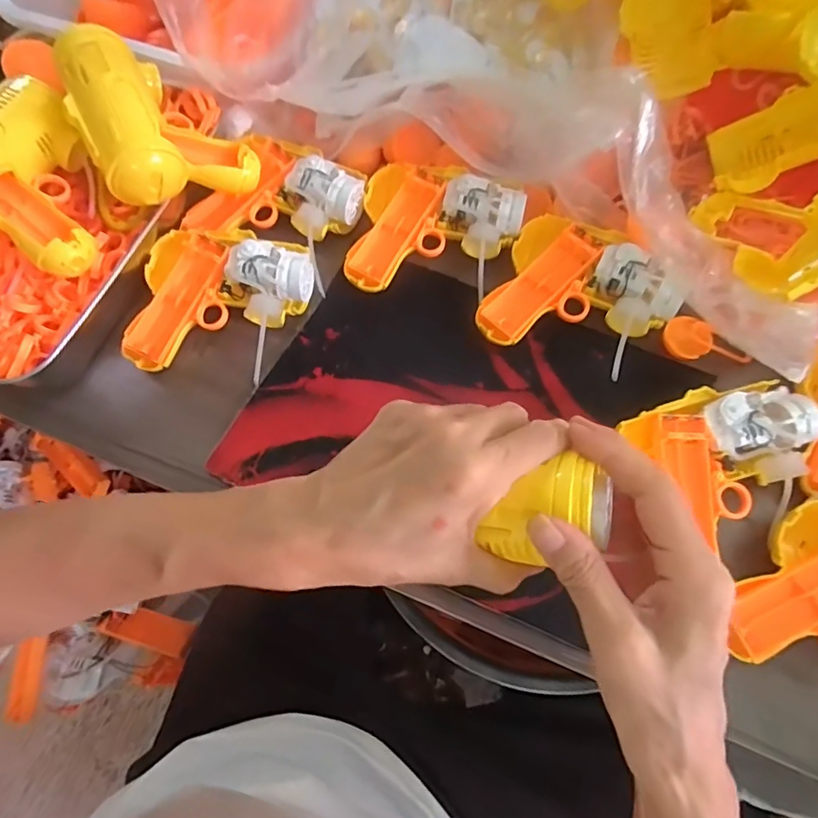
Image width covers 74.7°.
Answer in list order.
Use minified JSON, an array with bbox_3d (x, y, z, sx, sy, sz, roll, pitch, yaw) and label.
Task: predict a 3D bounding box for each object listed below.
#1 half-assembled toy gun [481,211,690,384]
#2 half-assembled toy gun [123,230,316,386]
[{"bbox_3d":[0.134,-0.087,0.418,0.135,0.035,0.118,24,70,11],"label":"half-assembled toy gun"},{"bbox_3d":[-0.149,-0.086,0.426,0.134,0.041,0.118,7,68,5],"label":"half-assembled toy gun"}]

